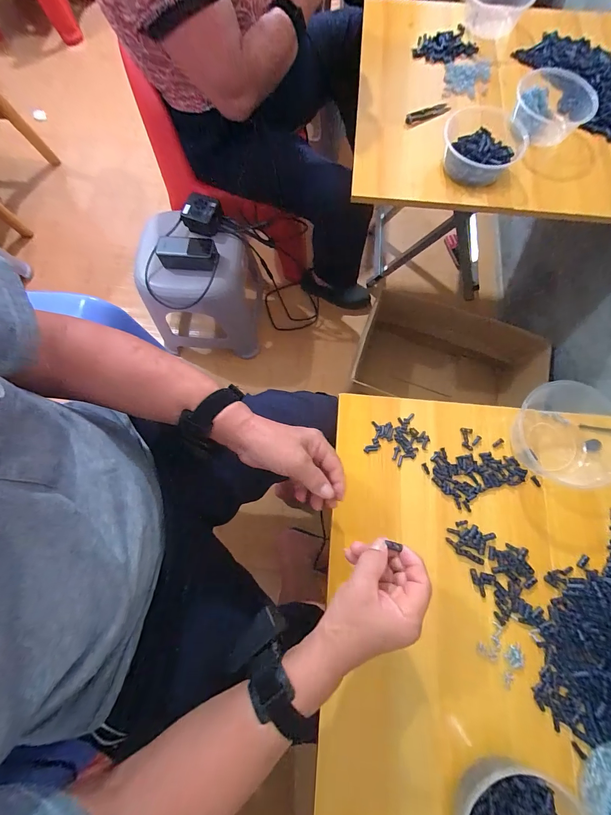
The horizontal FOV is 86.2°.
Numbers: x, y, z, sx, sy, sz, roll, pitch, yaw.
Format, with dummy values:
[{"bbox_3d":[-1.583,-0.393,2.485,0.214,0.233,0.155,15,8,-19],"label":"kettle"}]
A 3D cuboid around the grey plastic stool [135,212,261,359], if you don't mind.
[{"bbox_3d":[-0.290,-0.342,0.964,0.287,0.322,0.265,7,76,2],"label":"grey plastic stool"}]

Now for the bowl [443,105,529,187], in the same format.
[{"bbox_3d":[0.337,-0.504,0.621,0.143,0.067,0.156,0,76,0],"label":"bowl"}]

